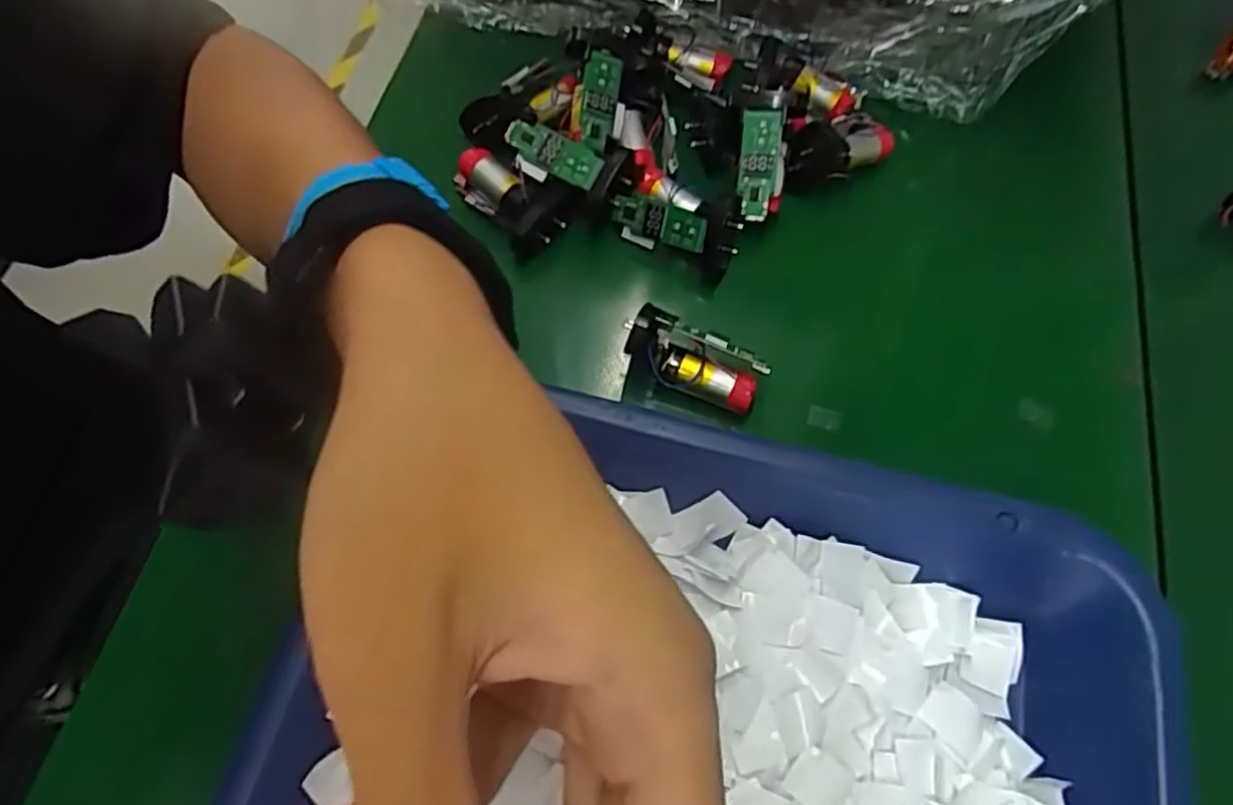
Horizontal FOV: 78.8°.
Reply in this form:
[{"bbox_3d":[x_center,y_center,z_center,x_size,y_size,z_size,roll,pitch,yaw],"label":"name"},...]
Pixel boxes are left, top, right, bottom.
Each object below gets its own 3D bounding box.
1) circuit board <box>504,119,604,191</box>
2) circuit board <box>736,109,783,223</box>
[{"bbox_3d":[-0.026,-0.102,0.306,0.041,0.004,0.015,29,94,6],"label":"circuit board"},{"bbox_3d":[0.057,-0.096,0.303,0.015,0.006,0.043,5,96,4],"label":"circuit board"}]

